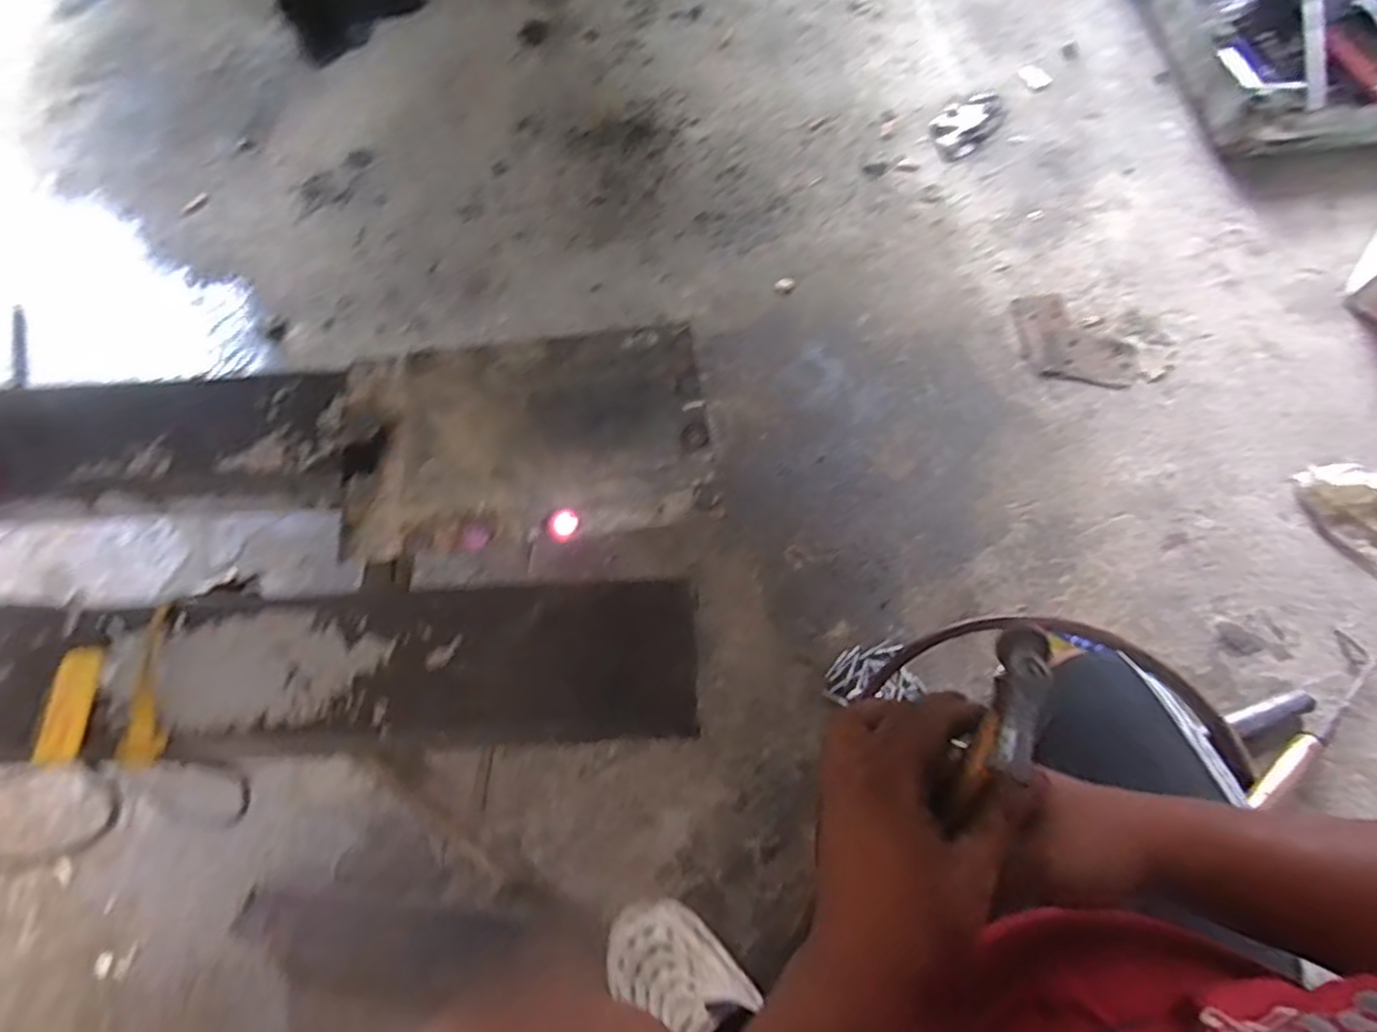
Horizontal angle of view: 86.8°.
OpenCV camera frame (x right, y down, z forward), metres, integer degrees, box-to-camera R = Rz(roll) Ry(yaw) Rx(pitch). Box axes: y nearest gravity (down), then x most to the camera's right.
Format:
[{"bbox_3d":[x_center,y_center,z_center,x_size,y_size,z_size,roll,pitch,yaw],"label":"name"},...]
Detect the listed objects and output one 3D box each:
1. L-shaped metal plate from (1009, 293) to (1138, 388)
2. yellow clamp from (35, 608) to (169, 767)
[{"bbox_3d":[0.590,-0.267,1.129,0.127,0.018,0.205,-42,74,-13],"label":"L-shaped metal plate"},{"bbox_3d":[-0.353,0.104,0.453,0.075,0.019,0.097,2,70,2],"label":"yellow clamp"}]

